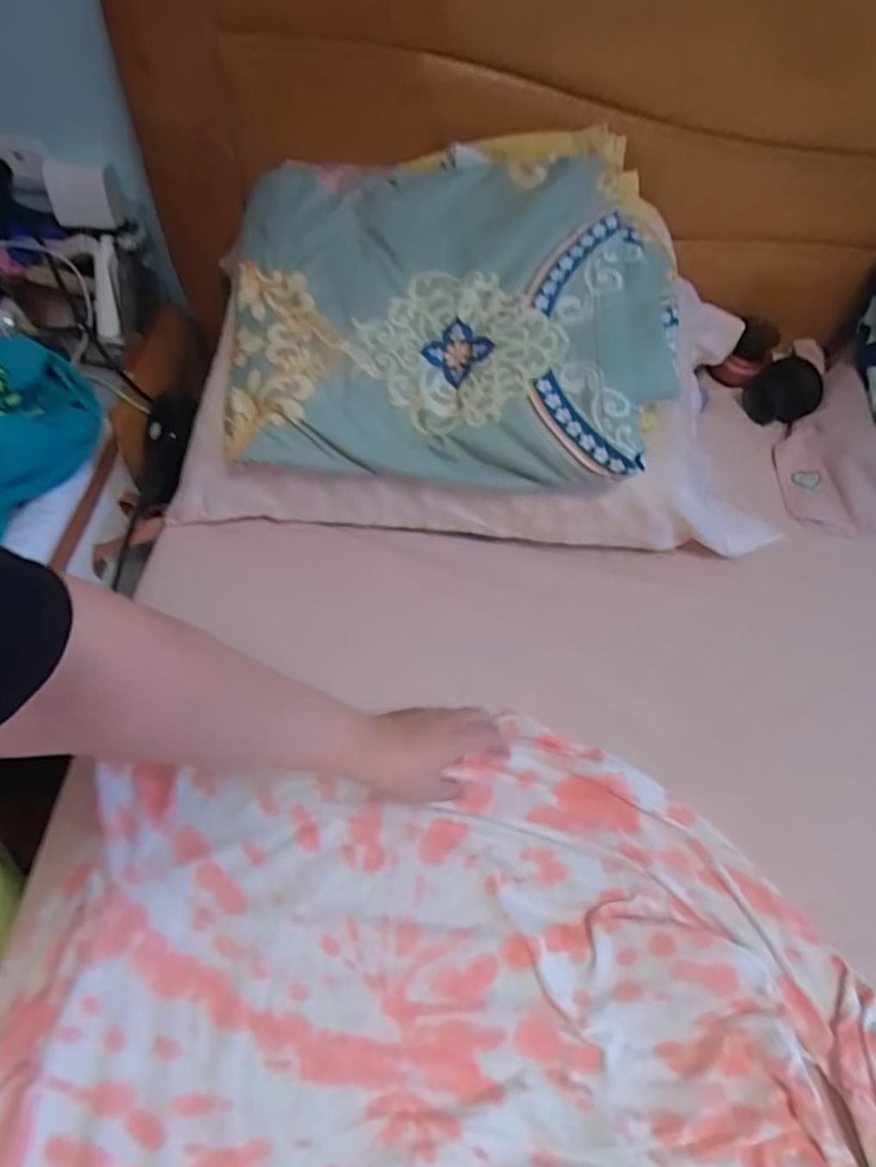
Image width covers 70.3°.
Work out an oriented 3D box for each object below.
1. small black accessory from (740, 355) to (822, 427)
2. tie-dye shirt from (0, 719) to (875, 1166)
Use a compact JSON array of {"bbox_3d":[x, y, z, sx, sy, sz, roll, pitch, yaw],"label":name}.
[{"bbox_3d":[0.496,-0.272,0.895,0.104,0.021,0.104,-2,80,14],"label":"small black accessory"},{"bbox_3d":[0.006,0.391,0.499,0.708,0.042,0.515,-7,58,-7],"label":"tie-dye shirt"}]

